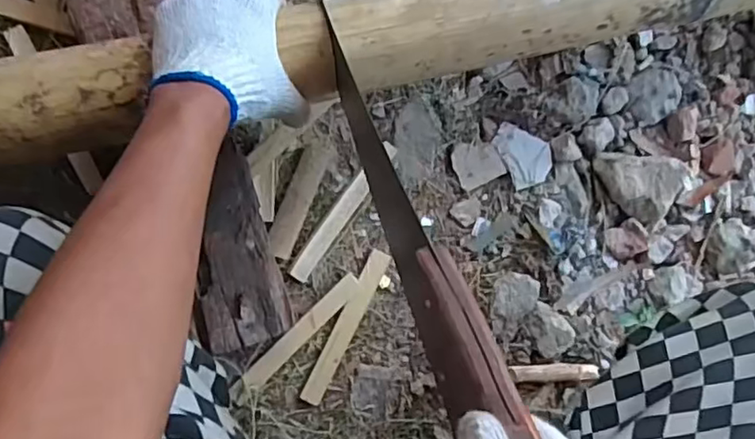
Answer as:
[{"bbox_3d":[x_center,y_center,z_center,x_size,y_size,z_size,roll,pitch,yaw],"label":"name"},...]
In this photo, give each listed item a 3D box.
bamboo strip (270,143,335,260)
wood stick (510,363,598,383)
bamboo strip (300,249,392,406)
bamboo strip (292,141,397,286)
[{"bbox_3d":[-0.078,-0.021,0.618,0.028,0.006,0.122,24,81,-6],"label":"bamboo strip"},{"bbox_3d":[0.194,0.169,0.666,0.101,0.015,0.020,1,87,-7],"label":"wood stick"},{"bbox_3d":[-0.030,0.110,0.627,0.023,0.004,0.166,29,83,-15],"label":"bamboo strip"},{"bbox_3d":[-0.034,-0.010,0.632,0.022,0.008,0.169,39,80,-16],"label":"bamboo strip"}]

